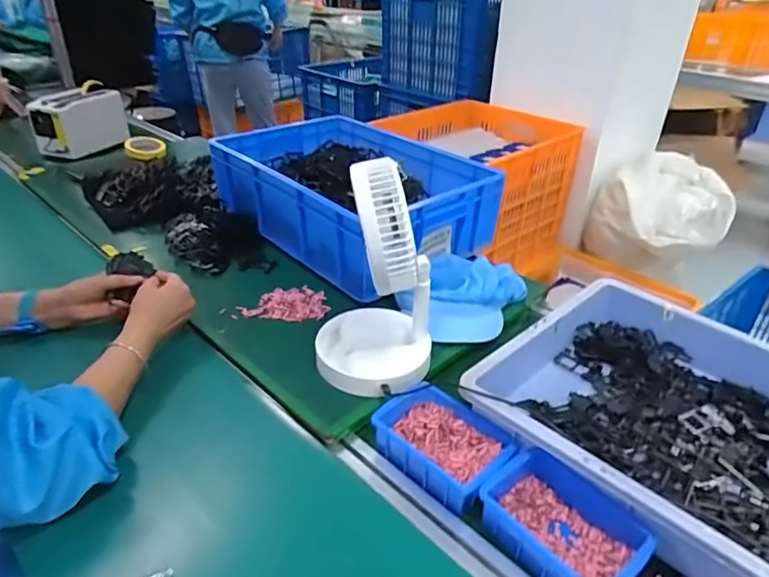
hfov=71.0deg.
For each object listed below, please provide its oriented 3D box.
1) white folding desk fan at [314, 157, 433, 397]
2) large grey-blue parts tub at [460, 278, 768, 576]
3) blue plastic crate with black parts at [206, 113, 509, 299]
[{"bbox_3d":[-0.012,-0.019,0.697,0.150,0.301,0.165,-3,32,-5],"label":"white folding desk fan"},{"bbox_3d":[0.403,0.178,0.590,0.551,0.085,0.378,31,43,35],"label":"large grey-blue parts tub"},{"bbox_3d":[-0.057,-0.178,1.029,0.339,0.154,0.455,-27,41,-36],"label":"blue plastic crate with black parts"}]

